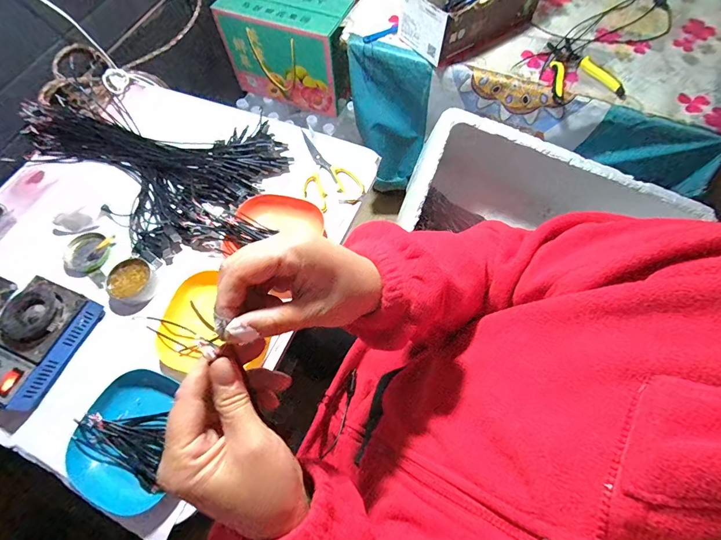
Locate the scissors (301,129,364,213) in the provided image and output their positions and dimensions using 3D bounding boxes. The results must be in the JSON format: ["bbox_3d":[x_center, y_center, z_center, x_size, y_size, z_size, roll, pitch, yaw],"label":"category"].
[{"bbox_3d":[-0.069,-0.160,0.597,0.083,0.007,0.167,-40,71,-16],"label":"scissors"}]

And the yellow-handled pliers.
[{"bbox_3d":[0.403,-0.369,0.658,0.125,0.021,0.143,-2,66,0],"label":"yellow-handled pliers"}]

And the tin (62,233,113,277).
[{"bbox_3d":[-0.417,-0.025,0.550,0.059,0.017,0.074,23,68,11],"label":"tin"}]

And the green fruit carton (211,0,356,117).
[{"bbox_3d":[-0.194,-0.610,0.994,0.323,0.250,0.155,23,68,11],"label":"green fruit carton"}]

